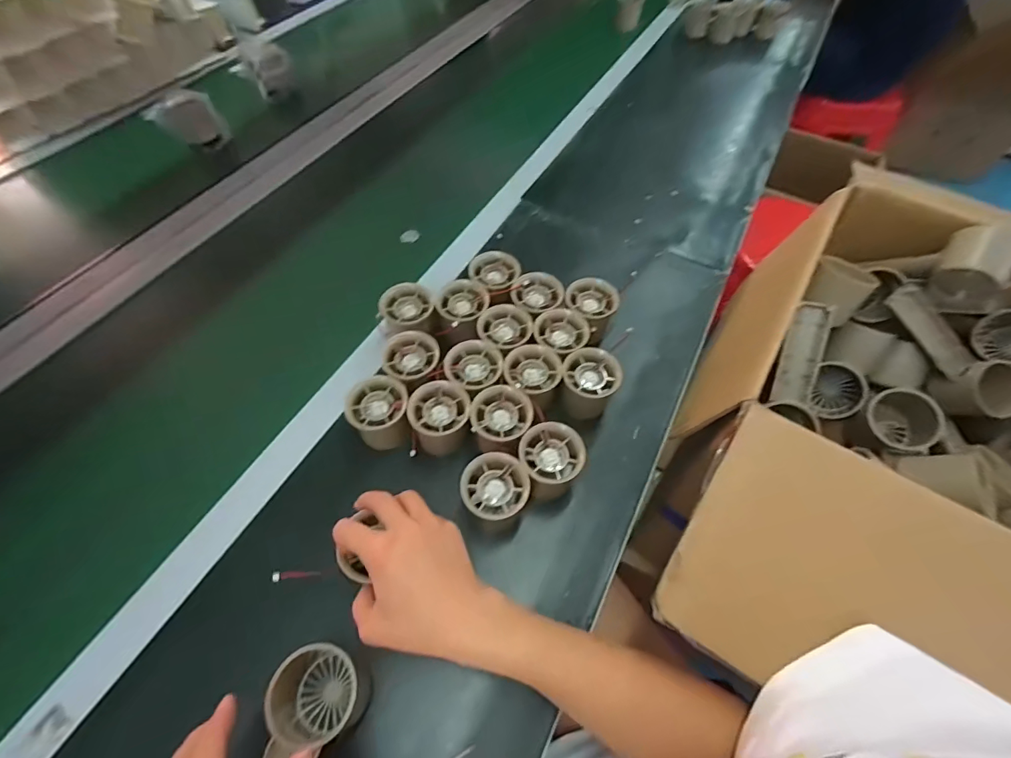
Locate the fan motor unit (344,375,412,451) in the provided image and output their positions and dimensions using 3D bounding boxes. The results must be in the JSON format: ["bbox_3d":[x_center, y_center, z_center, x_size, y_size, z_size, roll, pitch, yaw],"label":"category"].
[{"bbox_3d":[-0.120,0.035,0.449,0.056,0.053,0.053,-8,58,-5],"label":"fan motor unit"}]

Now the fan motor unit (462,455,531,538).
[{"bbox_3d":[-0.009,0.105,0.411,0.055,0.067,0.054,0,57,0],"label":"fan motor unit"}]

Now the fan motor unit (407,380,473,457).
[{"bbox_3d":[-0.061,0.040,0.445,0.057,0.051,0.057,-6,58,-4],"label":"fan motor unit"}]

